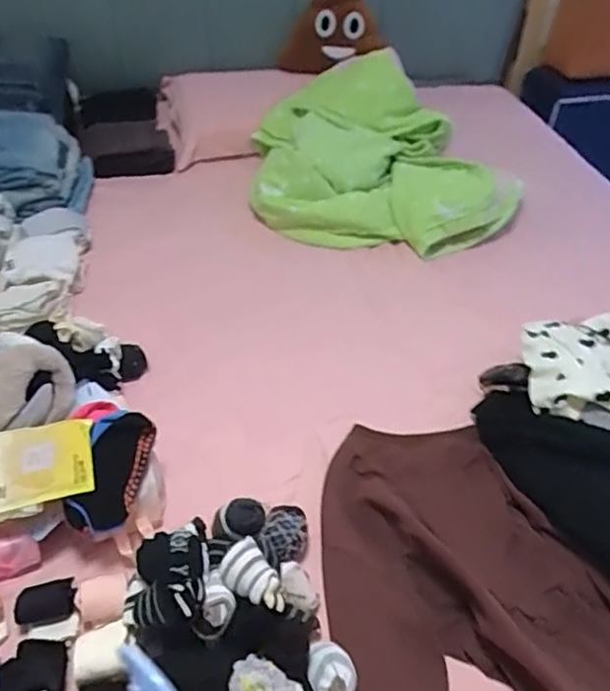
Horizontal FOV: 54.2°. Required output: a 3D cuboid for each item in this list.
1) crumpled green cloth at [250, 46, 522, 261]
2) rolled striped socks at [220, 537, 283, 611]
[{"bbox_3d":[0.191,-0.490,1.471,0.636,0.260,0.481,2,45,-2],"label":"crumpled green cloth"},{"bbox_3d":[-0.063,0.286,0.727,0.058,0.038,0.093,-26,52,-26],"label":"rolled striped socks"}]

